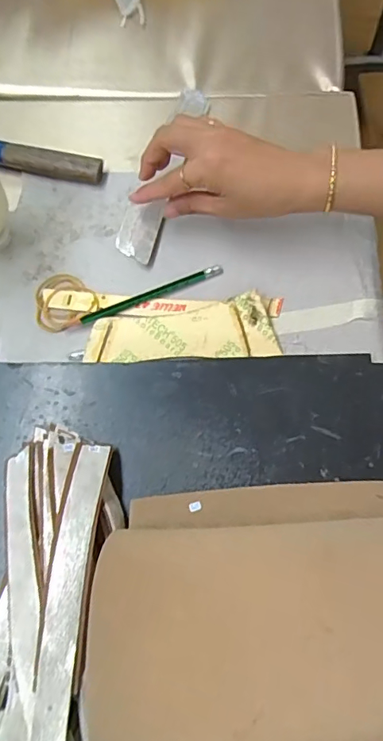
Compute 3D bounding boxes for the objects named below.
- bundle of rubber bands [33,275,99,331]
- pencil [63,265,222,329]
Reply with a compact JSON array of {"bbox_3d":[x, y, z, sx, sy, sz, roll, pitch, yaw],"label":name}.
[{"bbox_3d":[-0.115,-0.060,0.439,0.054,0.004,0.054,0,71,0],"label":"bundle of rubber bands"},{"bbox_3d":[-0.040,-0.064,0.436,0.143,0.007,0.010,-23,73,-7],"label":"pencil"}]

